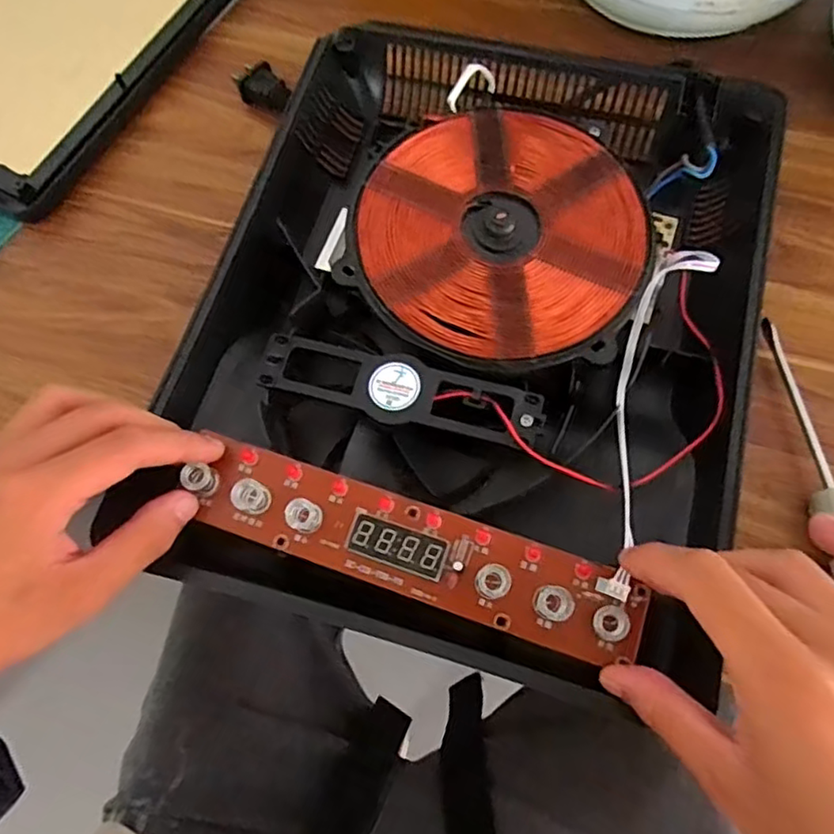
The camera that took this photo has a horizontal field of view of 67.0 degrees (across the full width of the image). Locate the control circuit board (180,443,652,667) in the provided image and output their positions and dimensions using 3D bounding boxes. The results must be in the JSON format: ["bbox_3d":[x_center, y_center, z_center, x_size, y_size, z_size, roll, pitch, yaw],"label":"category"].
[{"bbox_3d":[-0.002,0.055,0.266,0.193,0.019,0.038,17,71,8],"label":"control circuit board"}]

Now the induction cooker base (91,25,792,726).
[{"bbox_3d":[0.031,-0.060,0.332,0.263,0.049,0.344,14,70,8],"label":"induction cooker base"}]

